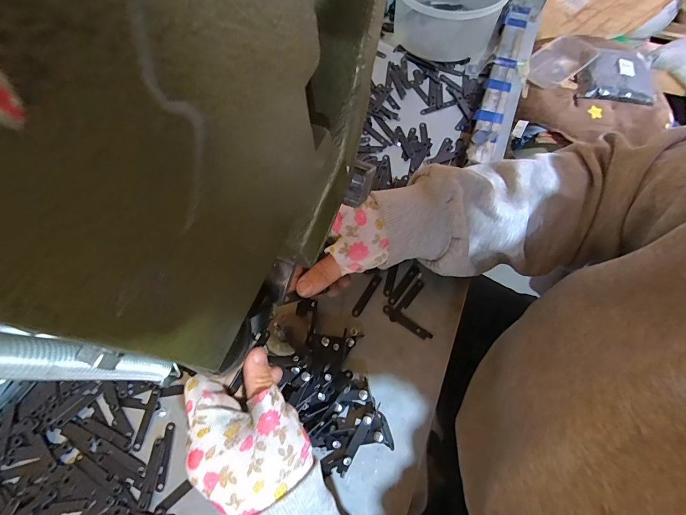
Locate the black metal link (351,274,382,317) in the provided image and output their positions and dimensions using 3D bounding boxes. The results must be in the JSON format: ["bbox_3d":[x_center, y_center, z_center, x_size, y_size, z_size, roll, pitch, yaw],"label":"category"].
[{"bbox_3d":[0.025,0.039,0.351,0.009,0.004,0.049,30,71,12],"label":"black metal link"}]

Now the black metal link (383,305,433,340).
[{"bbox_3d":[0.064,0.065,0.338,0.053,0.004,0.011,34,72,13],"label":"black metal link"}]

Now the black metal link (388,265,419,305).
[{"bbox_3d":[0.063,0.029,0.353,0.009,0.004,0.048,35,72,13],"label":"black metal link"}]

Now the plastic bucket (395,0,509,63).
[{"bbox_3d":[0.148,-0.362,0.481,0.144,0.072,0.161,14,68,6],"label":"plastic bucket"}]

